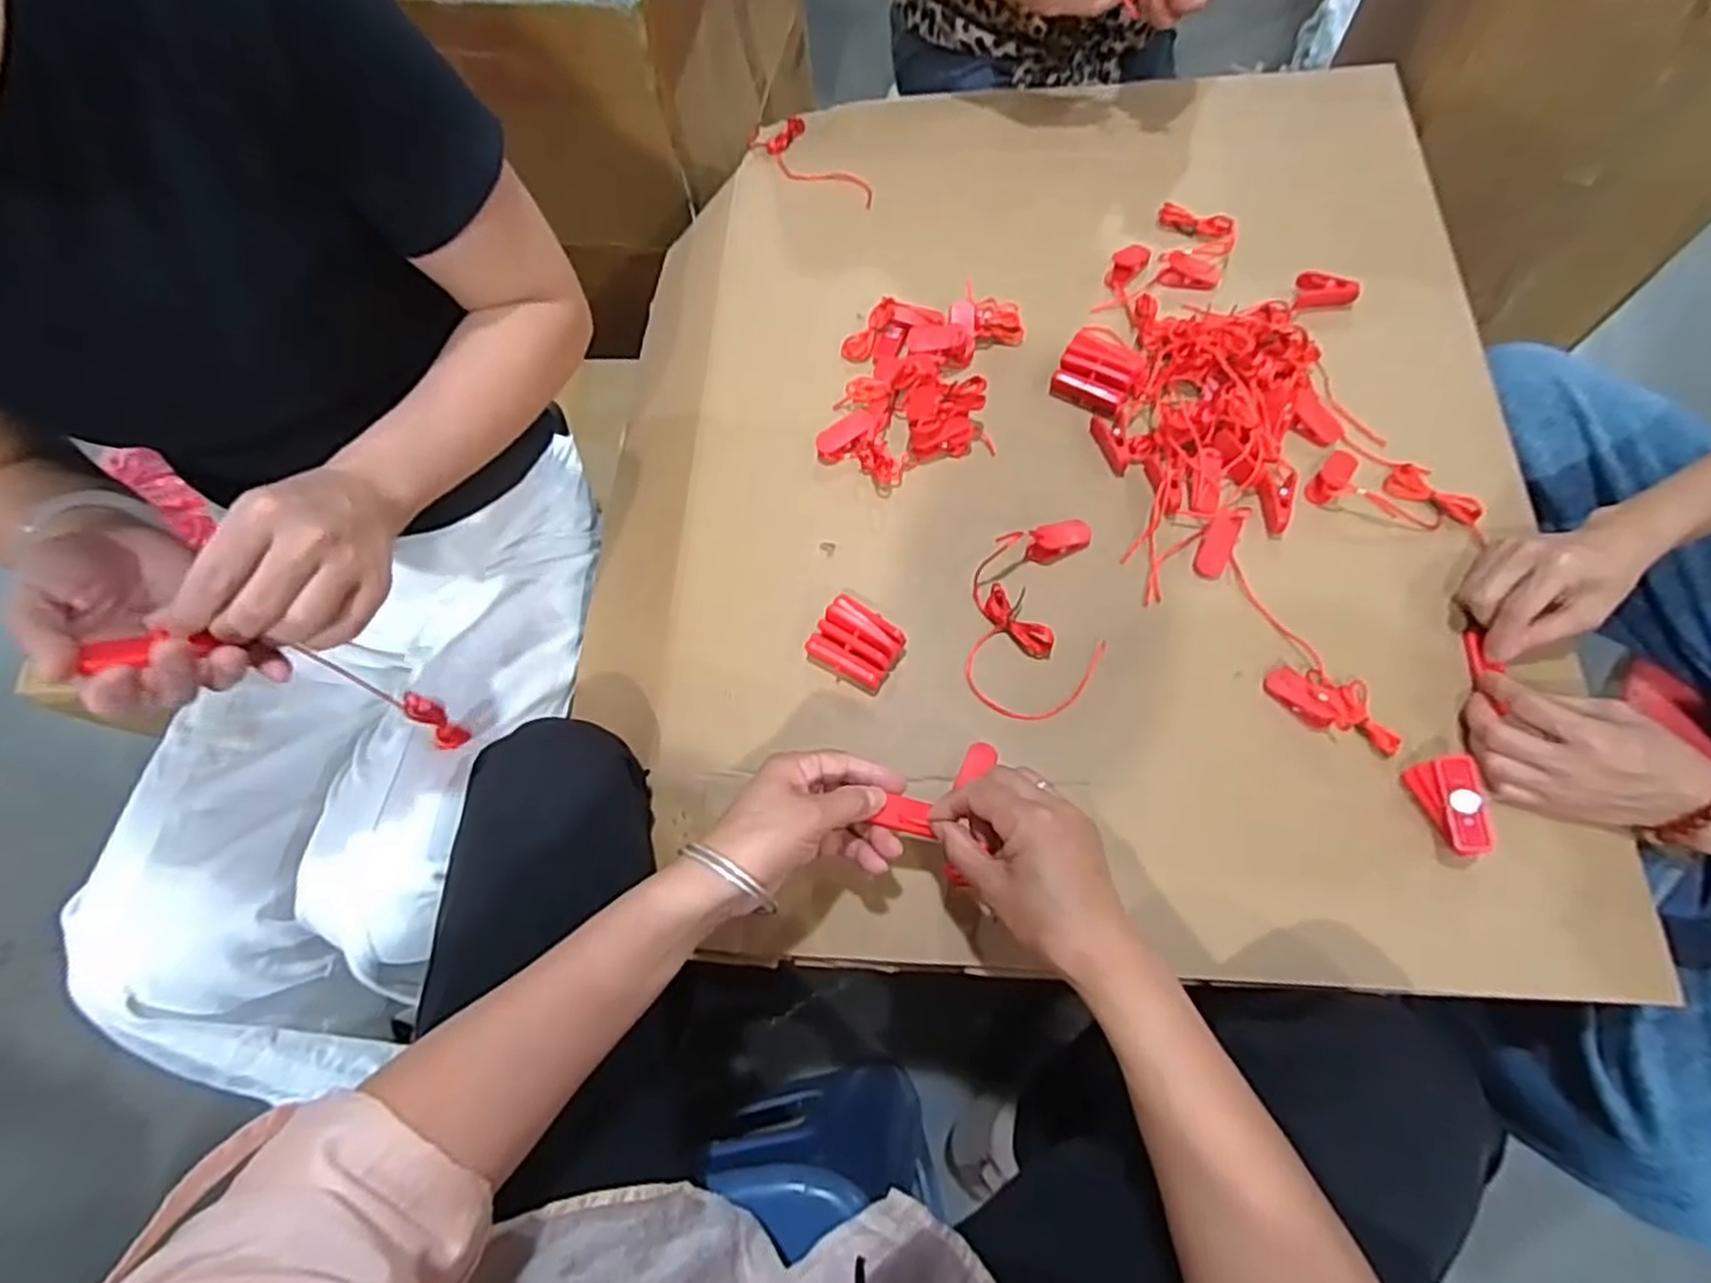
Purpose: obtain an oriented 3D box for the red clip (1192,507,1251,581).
[{"bbox_3d":[0.267,-0.072,0.571,0.022,0.009,0.054,23,103,9],"label":"red clip"}]

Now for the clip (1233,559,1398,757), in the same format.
[{"bbox_3d":[0.304,0.013,0.538,0.051,0.025,0.161,-27,68,-8],"label":"clip"}]

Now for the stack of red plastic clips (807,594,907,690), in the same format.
[{"bbox_3d":[0.001,0.002,0.558,0.060,0.027,0.049,31,72,15],"label":"stack of red plastic clips"}]

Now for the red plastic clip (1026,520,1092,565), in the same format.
[{"bbox_3d":[0.151,-0.075,0.577,0.047,0.018,0.022,-22,67,-6],"label":"red plastic clip"}]

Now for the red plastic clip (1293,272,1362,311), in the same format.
[{"bbox_3d":[0.392,-0.292,0.647,0.046,0.021,0.024,9,68,7],"label":"red plastic clip"}]

